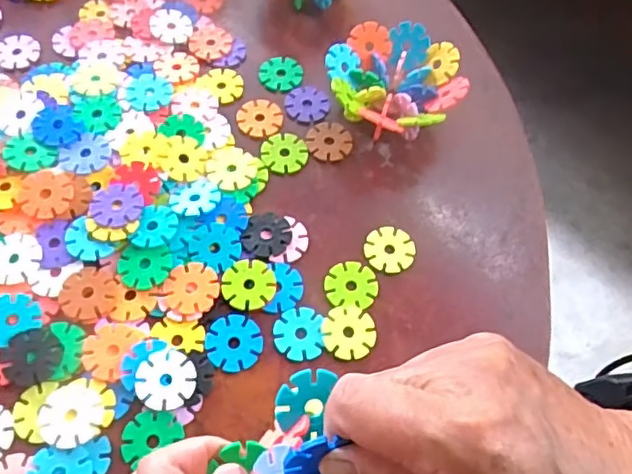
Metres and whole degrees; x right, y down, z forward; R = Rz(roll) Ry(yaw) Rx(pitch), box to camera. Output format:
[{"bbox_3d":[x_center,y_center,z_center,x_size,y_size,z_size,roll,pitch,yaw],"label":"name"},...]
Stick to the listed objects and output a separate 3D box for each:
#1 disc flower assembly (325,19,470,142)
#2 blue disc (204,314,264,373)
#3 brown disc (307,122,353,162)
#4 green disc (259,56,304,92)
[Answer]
[{"bbox_3d":[0.053,-0.102,0.414,0.087,0.041,0.087,2,62,-3],"label":"disc flower assembly"},{"bbox_3d":[-0.047,0.060,0.339,0.032,0.004,0.032,2,62,-3],"label":"blue disc"},{"bbox_3d":[0.010,-0.068,0.416,0.031,0.004,0.033,2,62,-3],"label":"brown disc"},{"bbox_3d":[-0.025,-0.122,0.441,0.032,0.004,0.032,2,62,-3],"label":"green disc"}]

